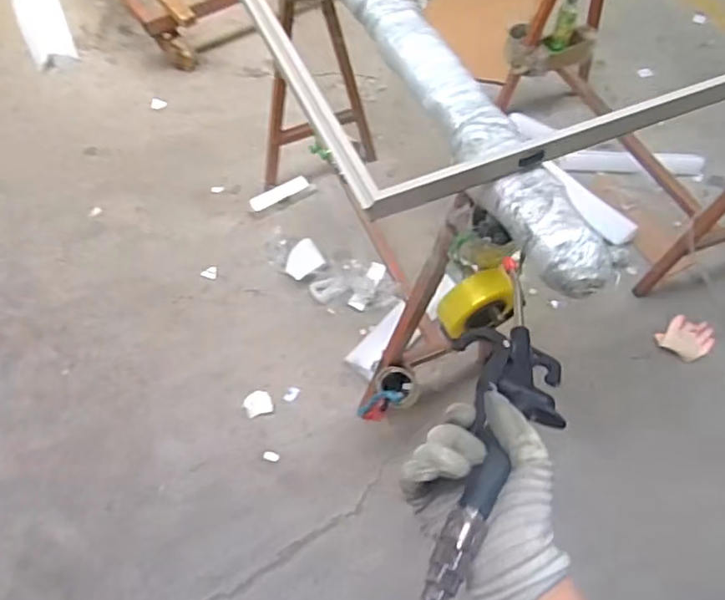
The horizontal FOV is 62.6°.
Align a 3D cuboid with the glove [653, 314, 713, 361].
[{"bbox_3d":[0.864,0.098,1.583,0.119,0.023,0.115,-7,65,15],"label":"glove"}]

